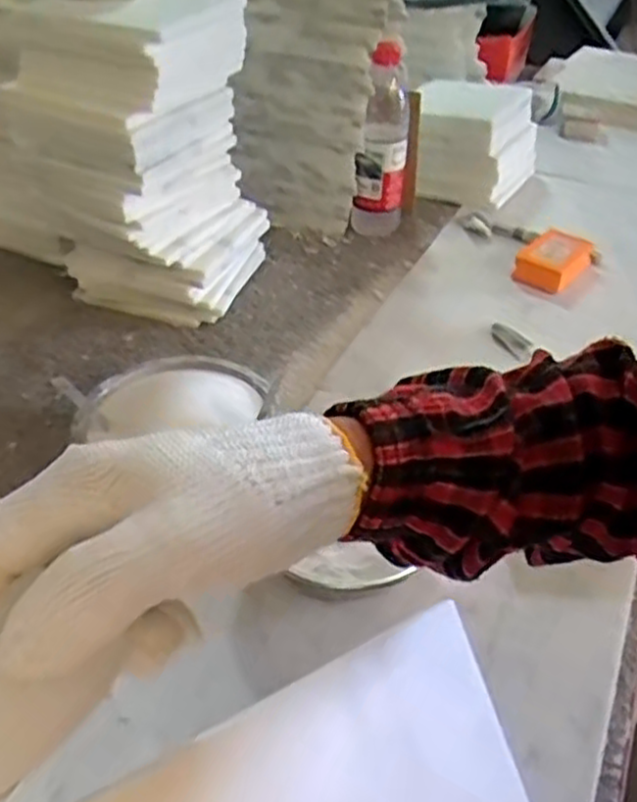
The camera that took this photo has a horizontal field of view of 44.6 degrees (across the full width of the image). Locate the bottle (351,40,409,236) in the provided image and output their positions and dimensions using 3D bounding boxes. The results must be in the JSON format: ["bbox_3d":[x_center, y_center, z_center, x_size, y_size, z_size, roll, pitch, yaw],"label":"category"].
[{"bbox_3d":[0.079,-0.314,0.962,0.066,0.211,0.077,3,44,2],"label":"bottle"}]

